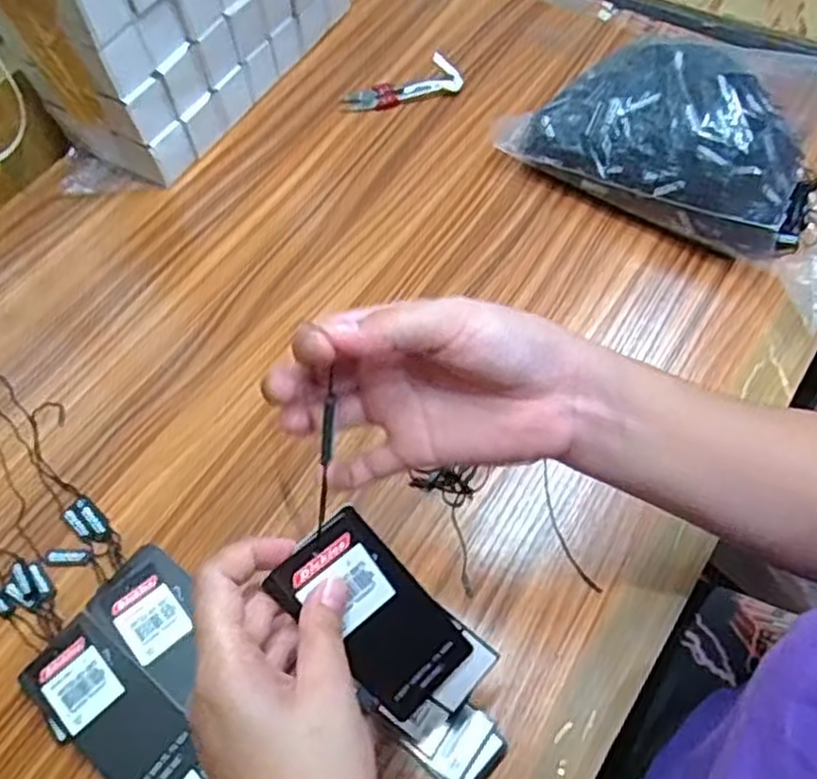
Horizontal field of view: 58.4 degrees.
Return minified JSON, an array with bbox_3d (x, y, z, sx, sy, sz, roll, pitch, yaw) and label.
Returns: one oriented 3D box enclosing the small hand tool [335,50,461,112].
[{"bbox_3d":[-0.008,-0.271,0.658,0.107,0.012,0.051,-17,61,-6],"label":"small hand tool"}]

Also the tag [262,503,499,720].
[{"bbox_3d":[-0.009,0.108,0.332,0.051,0.130,0.007,-45,28,-11],"label":"tag"}]

